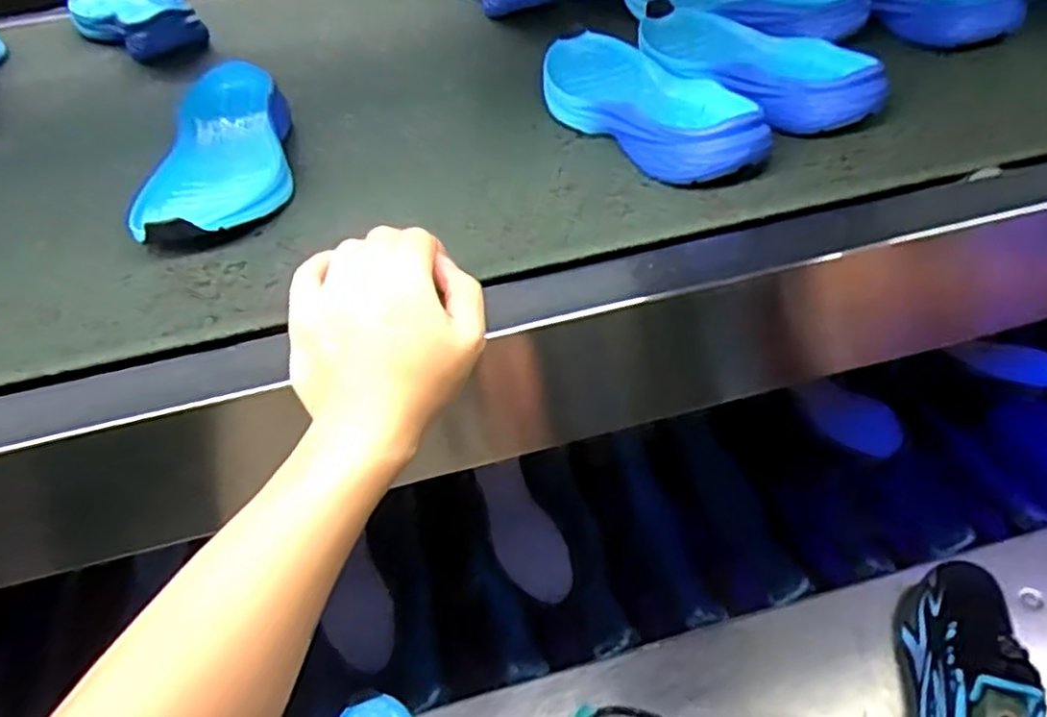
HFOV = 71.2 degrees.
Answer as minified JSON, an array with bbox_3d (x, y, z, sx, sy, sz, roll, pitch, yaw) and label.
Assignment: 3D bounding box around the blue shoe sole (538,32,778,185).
[{"bbox_3d":[0.088,-0.189,0.543,0.098,0.038,0.239,-23,44,-19],"label":"blue shoe sole"}]

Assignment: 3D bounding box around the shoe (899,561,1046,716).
[{"bbox_3d":[0.352,0.256,0.582,0.082,0.107,0.234,13,44,20],"label":"shoe"}]

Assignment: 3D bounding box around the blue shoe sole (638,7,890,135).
[{"bbox_3d":[0.164,-0.228,0.566,0.091,0.039,0.240,-22,44,-18],"label":"blue shoe sole"}]

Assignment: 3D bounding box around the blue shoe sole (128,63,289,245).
[{"bbox_3d":[-0.215,-0.148,0.532,0.090,0.046,0.229,-7,41,-2],"label":"blue shoe sole"}]

